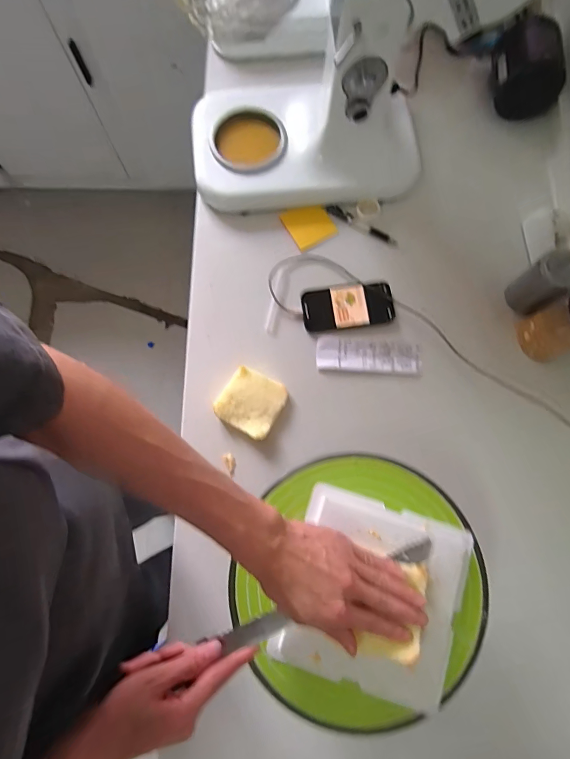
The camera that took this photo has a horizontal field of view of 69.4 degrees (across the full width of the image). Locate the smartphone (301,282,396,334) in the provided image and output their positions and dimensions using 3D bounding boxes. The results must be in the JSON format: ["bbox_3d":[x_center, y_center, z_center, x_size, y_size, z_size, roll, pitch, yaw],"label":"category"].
[{"bbox_3d":[0.103,-0.120,0.676,0.145,0.010,0.074,-9,77,-2],"label":"smartphone"}]

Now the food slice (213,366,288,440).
[{"bbox_3d":[-0.053,0.035,0.633,0.091,0.015,0.091,29,78,6],"label":"food slice"}]

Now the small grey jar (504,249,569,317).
[{"bbox_3d":[0.398,-0.148,0.636,0.060,0.106,0.061,-30,79,-7],"label":"small grey jar"}]

